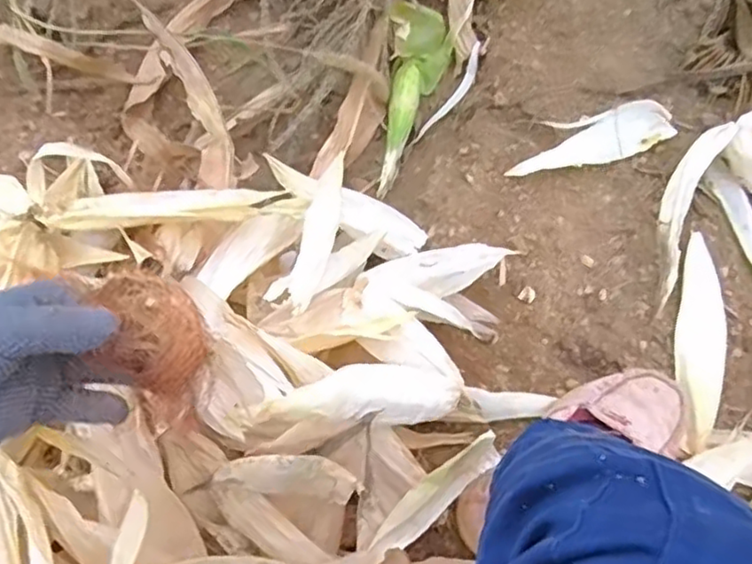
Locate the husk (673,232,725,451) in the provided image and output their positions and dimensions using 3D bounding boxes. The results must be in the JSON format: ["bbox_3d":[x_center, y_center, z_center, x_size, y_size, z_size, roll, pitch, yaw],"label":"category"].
[{"bbox_3d":[0.321,0.057,0.660,0.044,0.021,0.212,5,67,8],"label":"husk"}]

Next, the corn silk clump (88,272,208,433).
[{"bbox_3d":[-0.125,0.034,0.386,0.078,0.036,0.060,32,72,15],"label":"corn silk clump"}]

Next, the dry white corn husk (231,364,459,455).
[{"bbox_3d":[-0.016,0.098,0.548,0.190,0.046,0.049,-8,66,-19],"label":"dry white corn husk"}]

